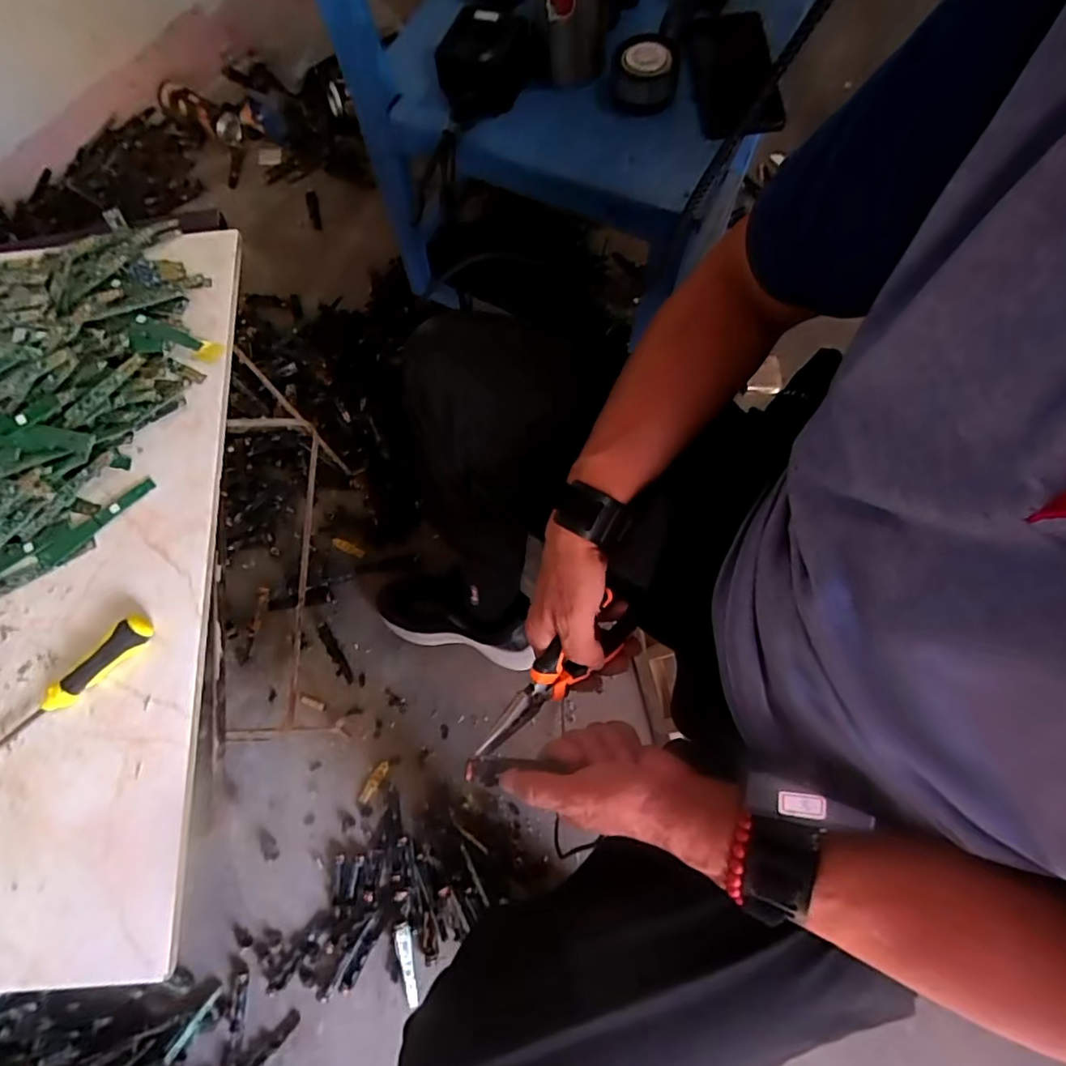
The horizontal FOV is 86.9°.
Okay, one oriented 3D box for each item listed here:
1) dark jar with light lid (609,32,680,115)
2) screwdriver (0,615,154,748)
[{"bbox_3d":[0.109,-0.452,0.554,0.066,0.039,0.057,6,73,6],"label":"dark jar with light lid"},{"bbox_3d":[-0.336,0.116,0.397,0.019,0.020,0.152,43,80,15],"label":"screwdriver"}]

